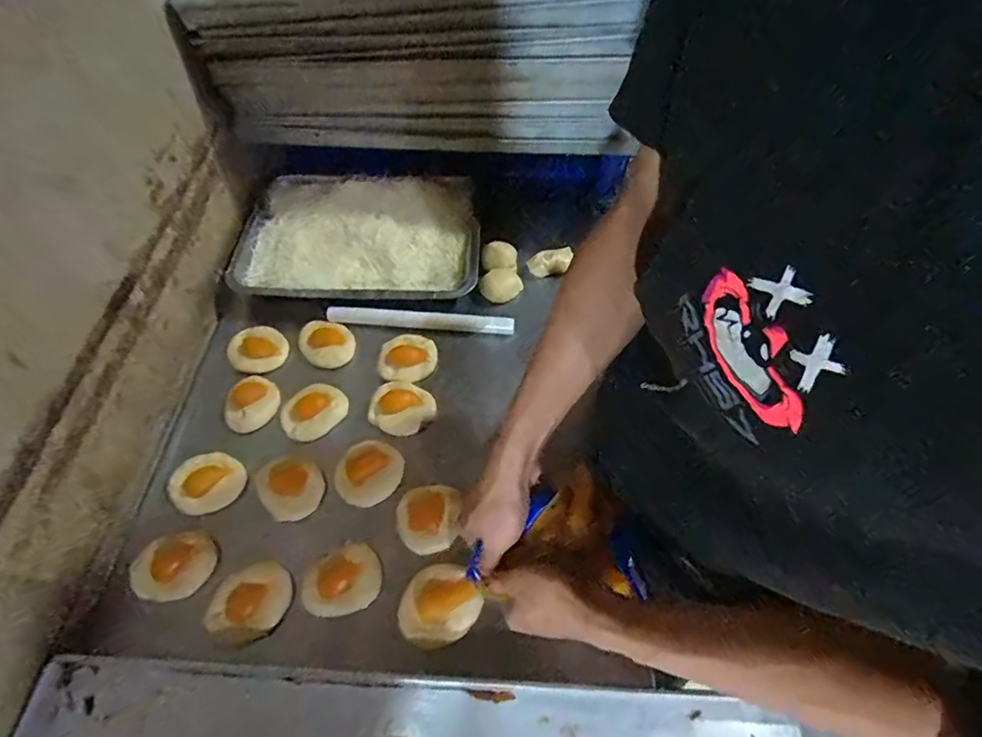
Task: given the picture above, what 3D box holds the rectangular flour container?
[{"bbox_3d":[-0.193,-0.198,0.752,0.345,0.046,0.247,-2,57,0],"label":"rectangular flour container"}]

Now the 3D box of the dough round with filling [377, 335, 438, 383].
[{"bbox_3d":[-0.108,-0.014,0.663,0.071,0.010,0.069,-1,59,1],"label":"dough round with filling"}]

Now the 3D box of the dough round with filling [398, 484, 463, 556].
[{"bbox_3d":[-0.067,0.164,0.555,0.069,0.028,0.068,-1,59,1],"label":"dough round with filling"}]

